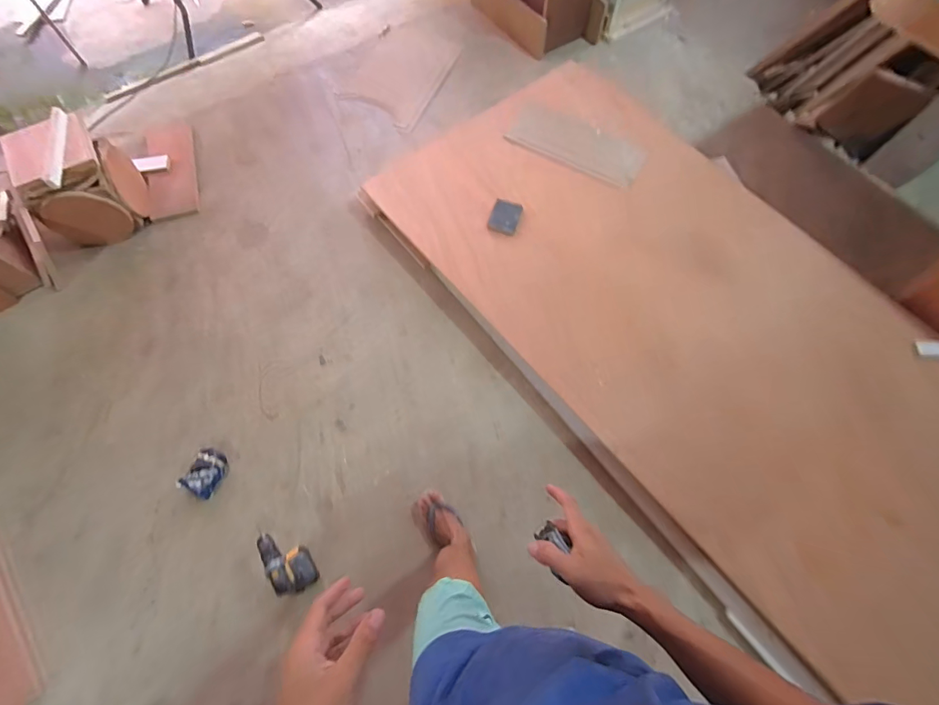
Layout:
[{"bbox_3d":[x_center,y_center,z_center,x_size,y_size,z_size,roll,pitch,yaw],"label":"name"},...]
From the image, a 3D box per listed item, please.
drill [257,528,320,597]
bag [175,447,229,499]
[{"bbox_3d":[-0.516,0.592,1.240,0.064,0.229,0.179,-24,69,-10],"label":"drill"},{"bbox_3d":[-0.845,0.383,1.381,0.112,0.033,0.140,21,69,9],"label":"bag"}]

